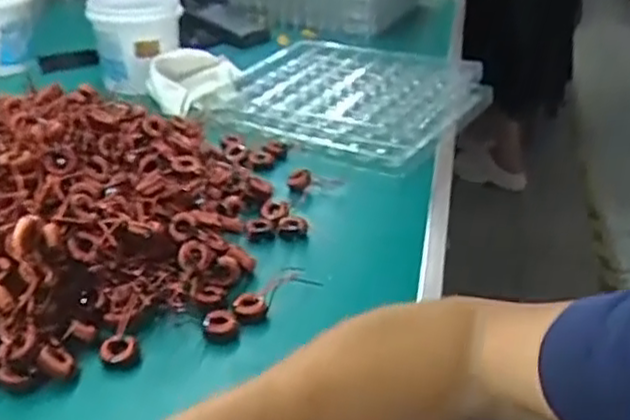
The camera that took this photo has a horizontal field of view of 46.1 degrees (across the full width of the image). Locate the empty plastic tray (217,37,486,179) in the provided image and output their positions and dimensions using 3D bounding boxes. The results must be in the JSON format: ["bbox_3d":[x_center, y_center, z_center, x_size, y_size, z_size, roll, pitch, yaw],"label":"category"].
[{"bbox_3d":[0.046,-0.164,1.000,0.323,0.023,0.349,14,31,23],"label":"empty plastic tray"}]

